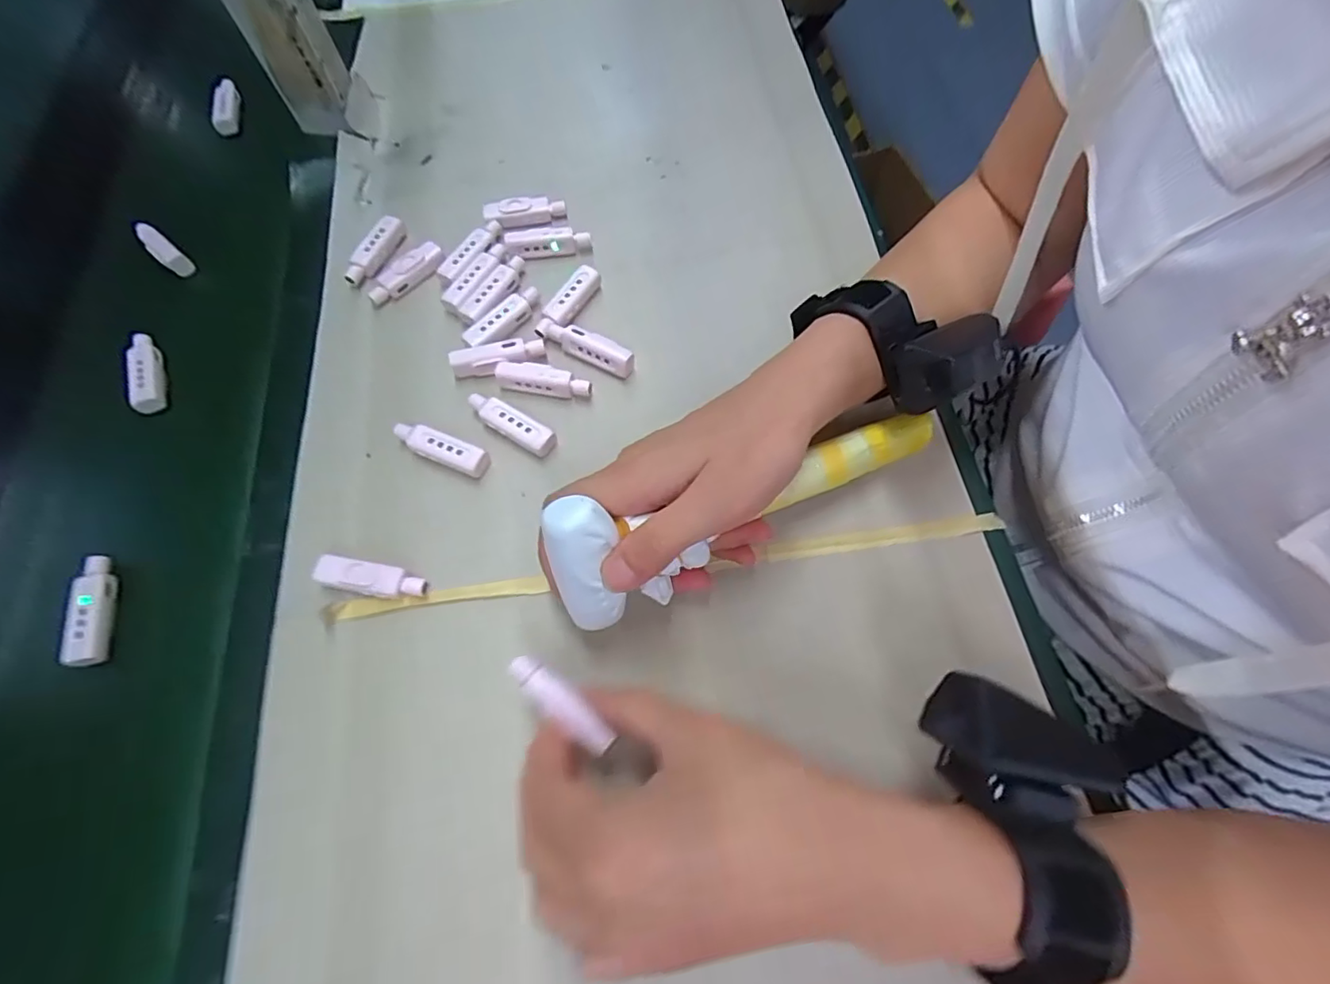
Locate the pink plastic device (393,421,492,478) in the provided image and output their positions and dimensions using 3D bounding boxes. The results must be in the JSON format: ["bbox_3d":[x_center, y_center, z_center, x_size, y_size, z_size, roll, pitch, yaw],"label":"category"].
[{"bbox_3d":[-0.128,-0.025,0.330,0.059,0.012,0.016,23,68,10],"label":"pink plastic device"}]

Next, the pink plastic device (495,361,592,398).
[{"bbox_3d":[-0.072,-0.068,0.345,0.056,0.012,0.013,11,66,5],"label":"pink plastic device"}]

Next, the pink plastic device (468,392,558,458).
[{"bbox_3d":[-0.089,-0.039,0.336,0.057,0.011,0.015,29,69,13],"label":"pink plastic device"}]

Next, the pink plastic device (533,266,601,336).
[{"bbox_3d":[-0.063,-0.120,0.367,0.018,0.010,0.056,28,69,12],"label":"pink plastic device"}]

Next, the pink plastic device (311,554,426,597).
[{"bbox_3d":[-0.152,0.046,0.301,0.056,0.014,0.017,8,66,4],"label":"pink plastic device"}]

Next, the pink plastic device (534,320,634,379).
[{"bbox_3d":[-0.050,-0.090,0.352,0.065,0.010,0.013,26,68,11],"label":"pink plastic device"}]

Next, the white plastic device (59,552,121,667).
[{"bbox_3d":[-0.302,0.063,0.305,0.018,0.010,0.058,-17,67,-7],"label":"white plastic device"}]

